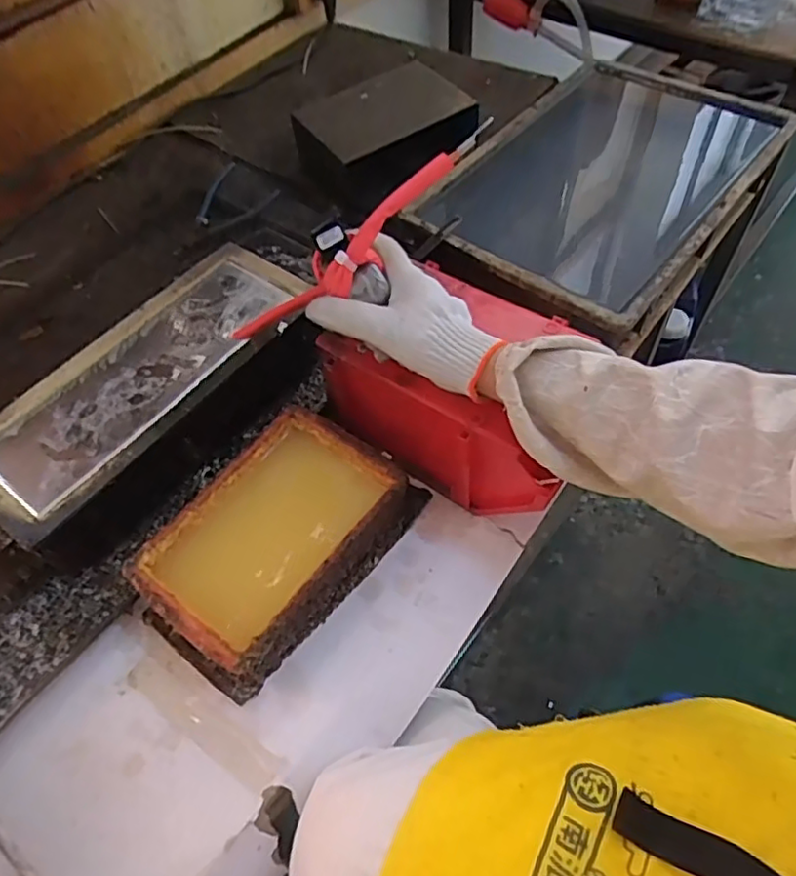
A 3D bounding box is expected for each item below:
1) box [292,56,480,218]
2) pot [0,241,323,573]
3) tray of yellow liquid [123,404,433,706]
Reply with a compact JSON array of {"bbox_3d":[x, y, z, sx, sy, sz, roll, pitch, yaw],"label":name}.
[{"bbox_3d":[-0.011,-0.393,0.848,0.210,0.098,0.156,-33,59,-16],"label":"box"},{"bbox_3d":[-0.223,-0.037,0.601,0.158,0.082,0.329,31,64,23],"label":"pot"},{"bbox_3d":[-0.098,0.085,0.520,0.135,0.072,0.221,31,64,23],"label":"tray of yellow liquid"}]

